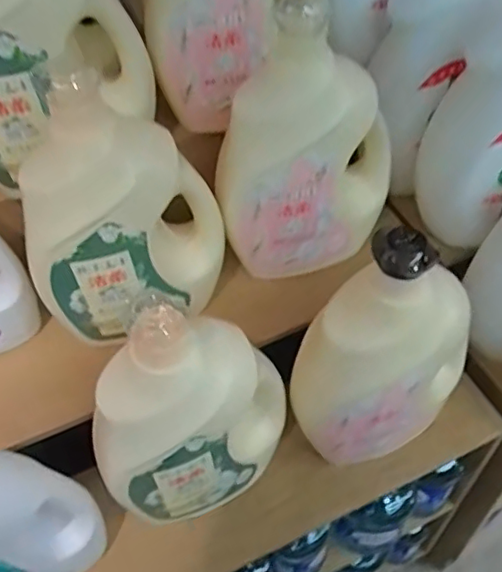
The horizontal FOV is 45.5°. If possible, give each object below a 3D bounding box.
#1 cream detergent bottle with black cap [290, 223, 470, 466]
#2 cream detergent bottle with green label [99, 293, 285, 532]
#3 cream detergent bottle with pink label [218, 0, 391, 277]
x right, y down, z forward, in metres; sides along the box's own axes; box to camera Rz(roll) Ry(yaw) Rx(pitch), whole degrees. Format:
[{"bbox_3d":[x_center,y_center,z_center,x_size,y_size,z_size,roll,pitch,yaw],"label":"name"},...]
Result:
[{"bbox_3d":[0.154,0.076,0.679,0.221,0.330,0.108,-12,52,-6],"label":"cream detergent bottle with black cap"},{"bbox_3d":[-0.069,0.134,0.654,0.227,0.317,0.111,-31,56,-19],"label":"cream detergent bottle with green label"},{"bbox_3d":[0.069,-0.166,0.725,0.228,0.316,0.102,-16,53,-9],"label":"cream detergent bottle with pink label"}]

